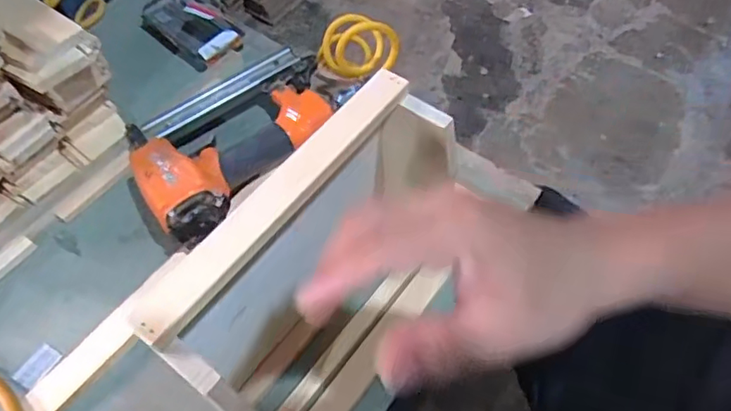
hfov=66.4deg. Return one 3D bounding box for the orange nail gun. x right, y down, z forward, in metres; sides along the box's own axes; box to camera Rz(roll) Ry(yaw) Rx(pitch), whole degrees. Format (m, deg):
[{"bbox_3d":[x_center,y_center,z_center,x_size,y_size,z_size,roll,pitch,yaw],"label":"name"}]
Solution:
[{"bbox_3d":[-0.137,-0.083,0.579,0.167,0.066,0.247,38,66,21],"label":"orange nail gun"}]

